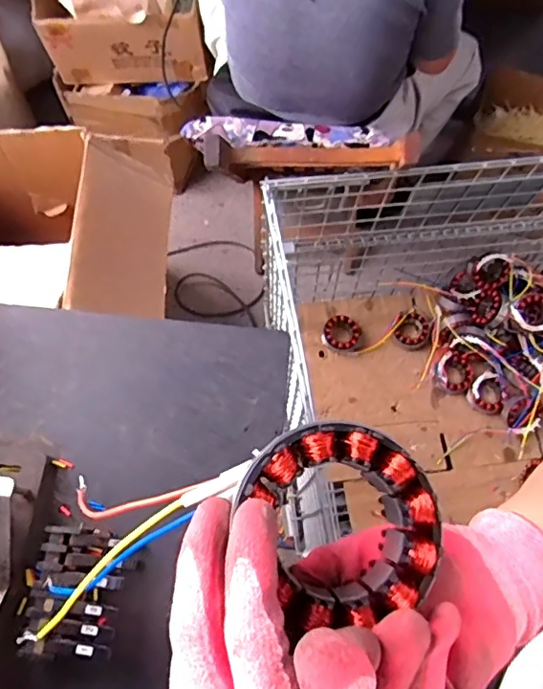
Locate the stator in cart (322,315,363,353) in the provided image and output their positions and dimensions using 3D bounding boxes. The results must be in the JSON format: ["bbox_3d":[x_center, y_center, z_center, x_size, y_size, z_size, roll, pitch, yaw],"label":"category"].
[{"bbox_3d":[0.172,-0.026,1.292,0.095,0.035,0.084,10,71,3],"label":"stator in cart"}]

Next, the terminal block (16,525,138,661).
[{"bbox_3d":[-0.176,0.227,0.496,0.085,0.039,0.108,6,70,2],"label":"terminal block"}]

